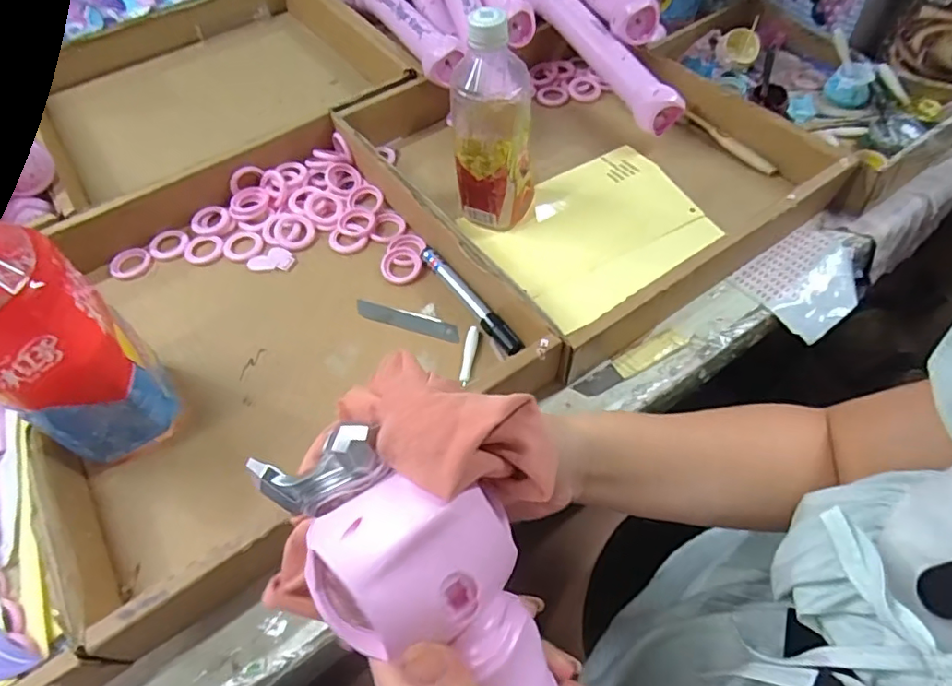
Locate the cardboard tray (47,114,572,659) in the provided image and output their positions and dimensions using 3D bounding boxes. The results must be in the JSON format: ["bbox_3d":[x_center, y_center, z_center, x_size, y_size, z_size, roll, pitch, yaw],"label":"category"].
[{"bbox_3d":[-0.177,-0.028,0.466,0.342,0.059,0.381,-30,62,-15],"label":"cardboard tray"}]

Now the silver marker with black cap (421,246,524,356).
[{"bbox_3d":[-0.006,-0.038,0.482,0.015,0.018,0.140,-32,62,-16],"label":"silver marker with black cap"}]

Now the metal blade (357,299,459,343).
[{"bbox_3d":[-0.060,-0.021,0.489,0.098,0.004,0.020,16,56,13],"label":"metal blade"}]

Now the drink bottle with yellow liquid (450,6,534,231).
[{"bbox_3d":[0.015,-0.179,0.476,0.068,0.180,0.056,-4,58,0],"label":"drink bottle with yellow liquid"}]

